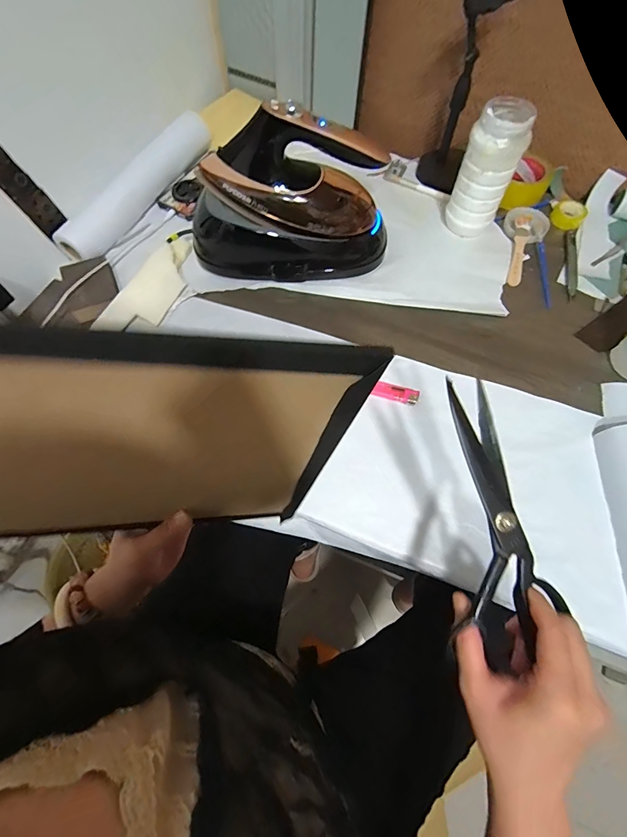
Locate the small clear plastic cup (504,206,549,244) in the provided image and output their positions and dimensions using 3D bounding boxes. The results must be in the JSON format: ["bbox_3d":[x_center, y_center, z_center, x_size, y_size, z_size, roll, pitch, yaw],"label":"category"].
[{"bbox_3d":[0.361,-0.329,0.637,0.067,0.017,0.082,21,67,10],"label":"small clear plastic cup"}]

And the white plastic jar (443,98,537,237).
[{"bbox_3d":[0.263,-0.370,0.578,0.076,0.171,0.079,0,65,0],"label":"white plastic jar"}]

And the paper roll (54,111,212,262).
[{"bbox_3d":[-0.303,-0.400,0.647,0.059,0.067,0.341,29,69,13],"label":"paper roll"}]

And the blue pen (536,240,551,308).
[{"bbox_3d":[0.367,-0.228,0.593,0.015,0.010,0.128,4,65,2],"label":"blue pen"}]

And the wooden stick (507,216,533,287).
[{"bbox_3d":[0.339,-0.277,0.616,0.024,0.006,0.142,12,72,12],"label":"wooden stick"}]

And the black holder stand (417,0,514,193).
[{"bbox_3d":[0.230,-0.495,0.591,0.079,0.265,0.075,15,66,7],"label":"black holder stand"}]

